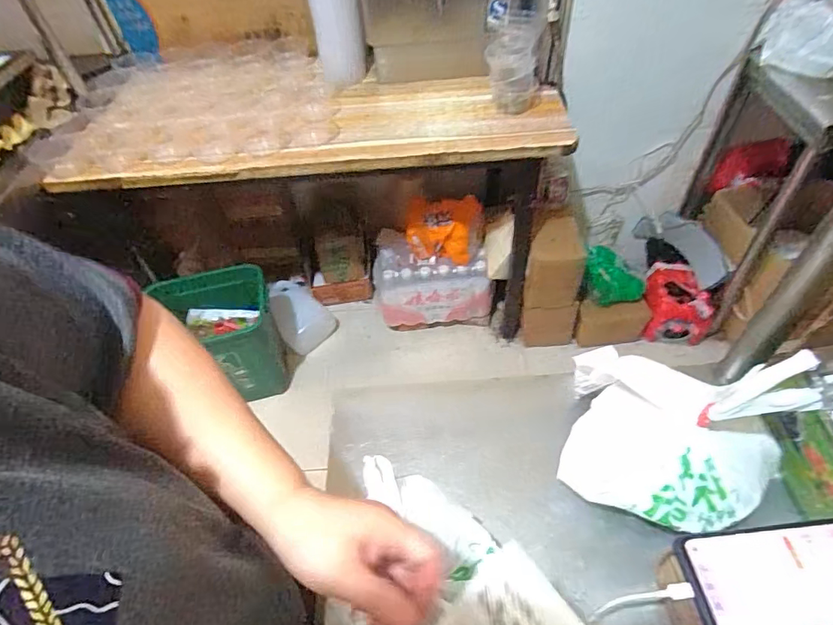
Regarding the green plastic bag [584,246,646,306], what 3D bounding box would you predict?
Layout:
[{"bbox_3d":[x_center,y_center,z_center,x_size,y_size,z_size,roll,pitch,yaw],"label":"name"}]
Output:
[{"bbox_3d":[0.606,-0.118,1.501,0.186,0.142,0.149,2,51,7],"label":"green plastic bag"}]

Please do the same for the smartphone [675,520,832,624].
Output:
[{"bbox_3d":[0.300,0.211,0.381,0.158,0.008,0.075,-8,54,2],"label":"smartphone"}]

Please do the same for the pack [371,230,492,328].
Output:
[{"bbox_3d":[0.051,-0.108,1.612,0.371,0.274,0.205,-5,50,1],"label":"pack"}]

